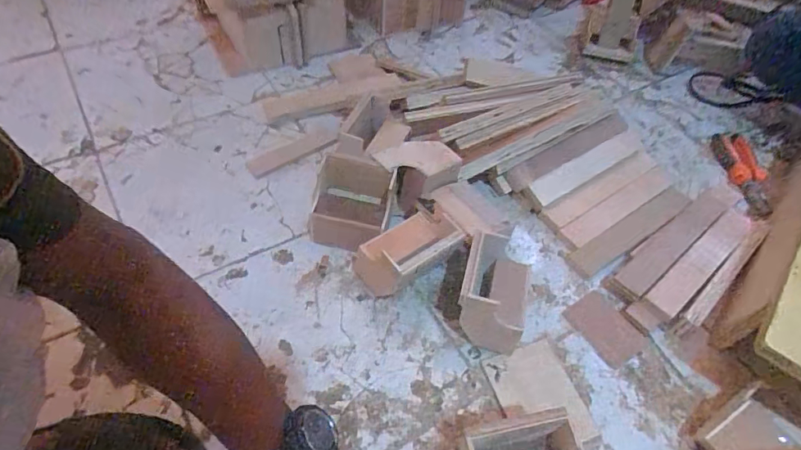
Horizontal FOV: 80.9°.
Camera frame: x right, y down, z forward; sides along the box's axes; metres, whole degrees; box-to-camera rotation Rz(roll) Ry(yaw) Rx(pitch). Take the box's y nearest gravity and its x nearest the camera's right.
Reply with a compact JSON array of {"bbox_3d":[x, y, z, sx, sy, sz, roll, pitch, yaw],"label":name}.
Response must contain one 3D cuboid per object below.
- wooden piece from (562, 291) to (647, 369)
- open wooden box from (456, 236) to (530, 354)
[{"bbox_3d":[0.263,0.132,0.604,0.067,0.006,0.090,-27,59,-22],"label":"wooden piece"},{"bbox_3d":[0.113,0.085,0.568,0.080,0.107,0.113,14,52,6],"label":"open wooden box"}]

